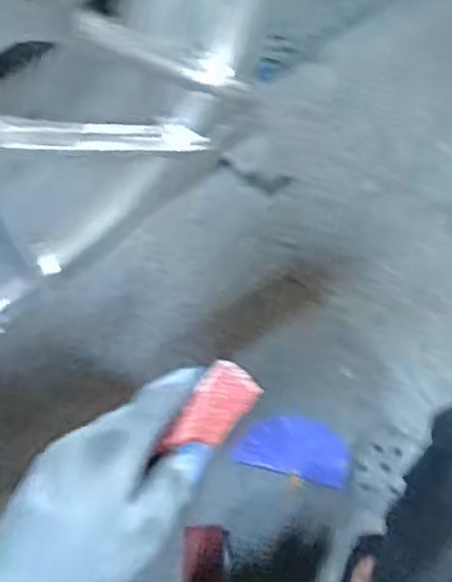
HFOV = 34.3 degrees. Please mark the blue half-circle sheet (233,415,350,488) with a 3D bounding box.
[{"bbox_3d":[0.088,0.194,0.916,0.136,0.006,0.082,11,52,18],"label":"blue half-circle sheet"}]

